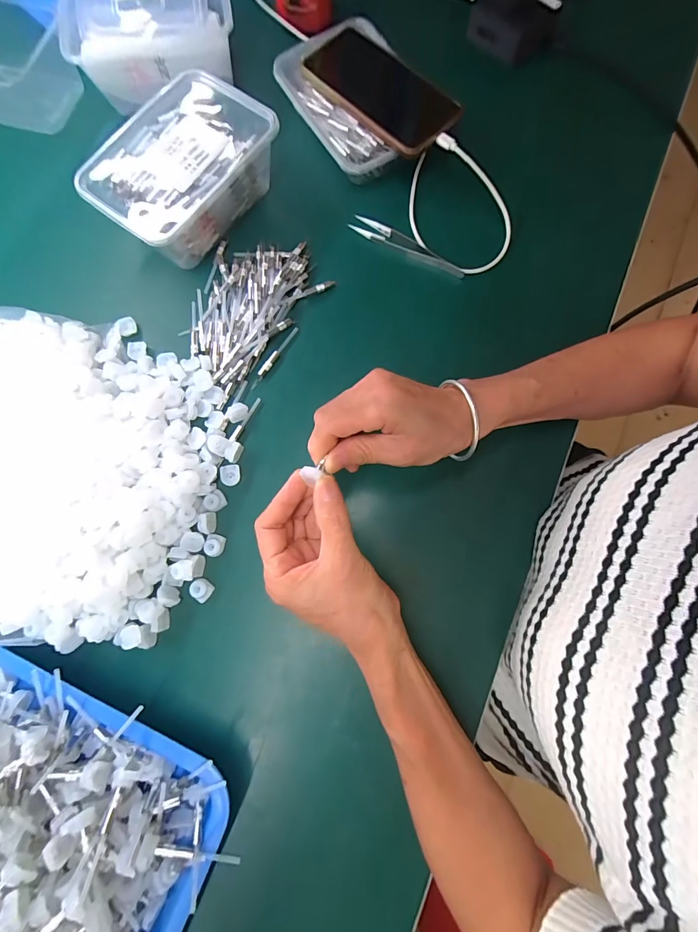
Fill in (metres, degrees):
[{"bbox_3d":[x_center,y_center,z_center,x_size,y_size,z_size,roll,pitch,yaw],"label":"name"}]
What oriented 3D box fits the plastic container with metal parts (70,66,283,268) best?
[{"bbox_3d":[-0.158,-0.281,0.378,0.119,0.059,0.166,35,80,8],"label":"plastic container with metal parts"}]

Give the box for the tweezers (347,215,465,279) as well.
[{"bbox_3d":[0.057,-0.217,0.388,0.123,0.015,0.019,31,80,7],"label":"tweezers"}]

